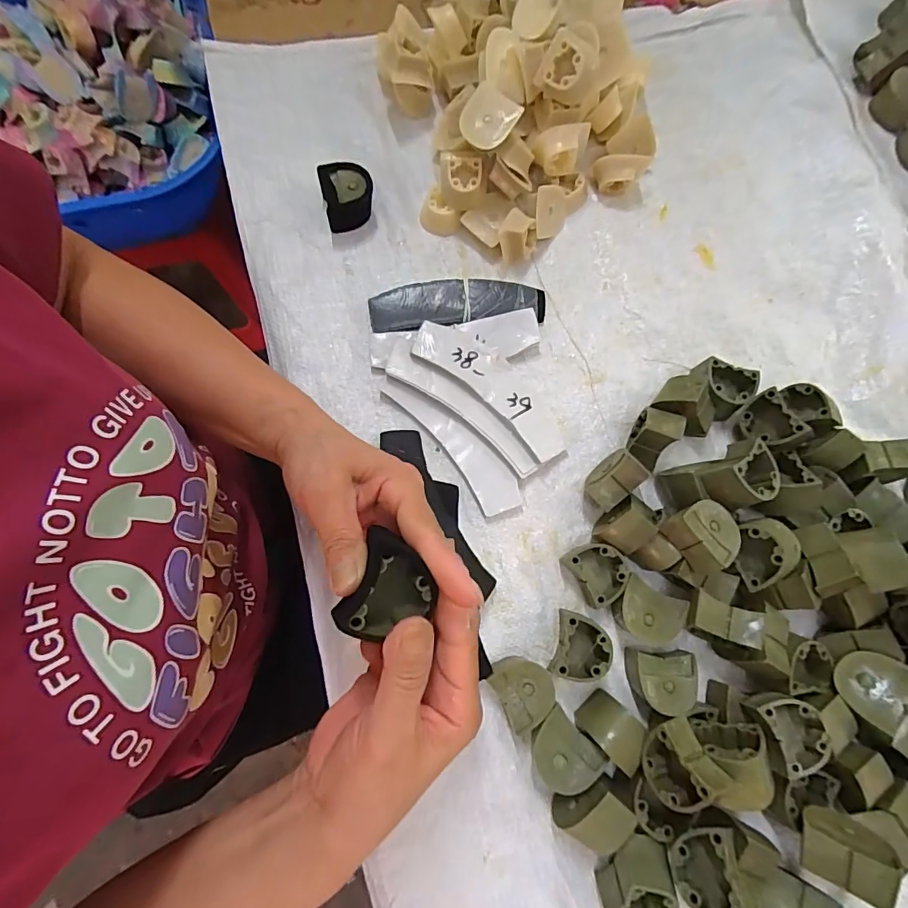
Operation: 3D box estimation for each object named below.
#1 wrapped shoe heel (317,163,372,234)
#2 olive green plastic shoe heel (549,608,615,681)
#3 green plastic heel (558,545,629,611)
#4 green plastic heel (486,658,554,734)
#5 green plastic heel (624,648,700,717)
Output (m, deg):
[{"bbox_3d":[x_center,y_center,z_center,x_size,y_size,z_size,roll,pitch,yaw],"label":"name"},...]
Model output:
[{"bbox_3d":[-0.098,-0.238,0.436,0.046,0.035,0.046,-11,77,-4],"label":"wrapped shoe heel"},{"bbox_3d":[0.095,0.146,0.355,0.038,0.029,0.046,14,77,2],"label":"olive green plastic shoe heel"},{"bbox_3d":[0.113,0.092,0.370,0.037,0.025,0.045,-31,79,-8],"label":"green plastic heel"},{"bbox_3d":[0.051,0.171,0.347,0.039,0.025,0.049,-30,79,-8],"label":"green plastic heel"},{"bbox_3d":[0.158,0.171,0.354,0.050,0.023,0.041,-1,77,-1],"label":"green plastic heel"}]

